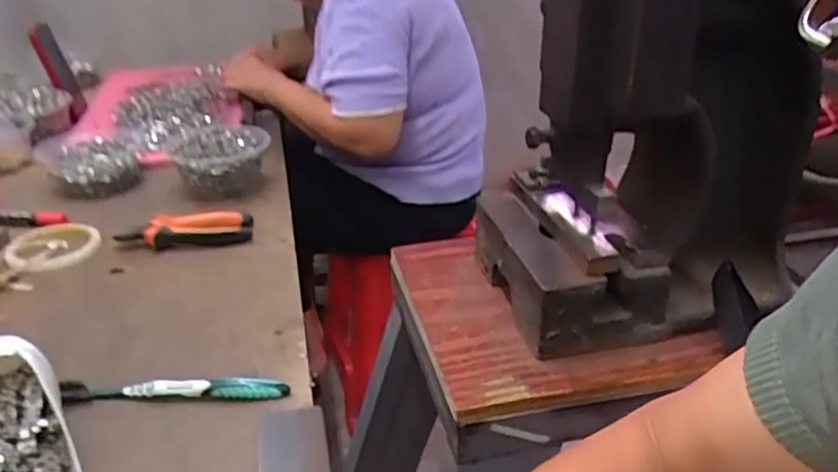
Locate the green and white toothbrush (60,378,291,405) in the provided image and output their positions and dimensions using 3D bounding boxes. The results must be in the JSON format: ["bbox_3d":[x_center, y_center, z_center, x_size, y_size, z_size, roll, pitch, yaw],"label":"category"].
[{"bbox_3d":[-0.194,0.123,0.541,0.177,0.020,0.016,-1,28,-2],"label":"green and white toothbrush"}]

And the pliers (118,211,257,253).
[{"bbox_3d":[-0.266,-0.010,0.770,0.144,0.033,0.044,-10,30,-18],"label":"pliers"}]

